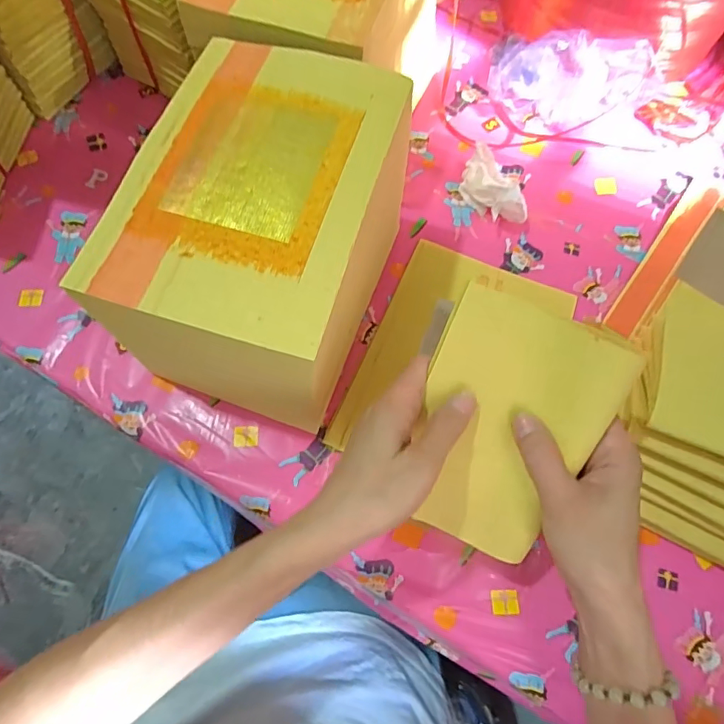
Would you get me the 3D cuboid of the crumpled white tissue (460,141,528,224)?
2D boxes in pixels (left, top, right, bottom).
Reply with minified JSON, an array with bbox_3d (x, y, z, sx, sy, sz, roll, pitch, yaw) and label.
[{"bbox_3d":[0.139,-0.182,0.504,0.057,0.039,0.092,-26,73,-11],"label":"crumpled white tissue"}]

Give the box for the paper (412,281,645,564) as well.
[{"bbox_3d":[0.085,0.044,0.307,0.106,0.011,0.160,25,110,13],"label":"paper"}]

